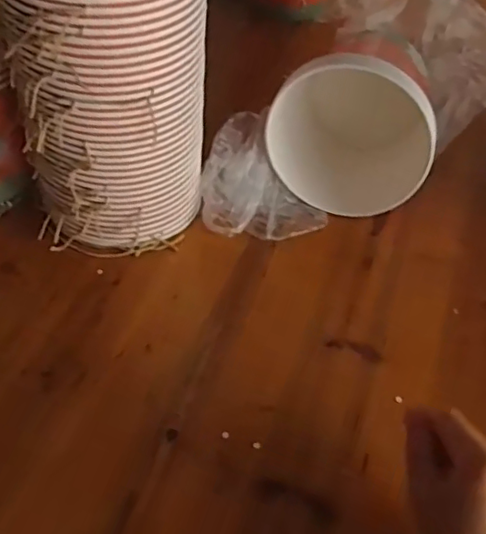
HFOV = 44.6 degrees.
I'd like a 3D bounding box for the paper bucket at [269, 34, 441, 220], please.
[{"bbox_3d":[0.121,-0.151,0.630,0.167,0.156,0.128,16,48,11],"label":"paper bucket"}]

